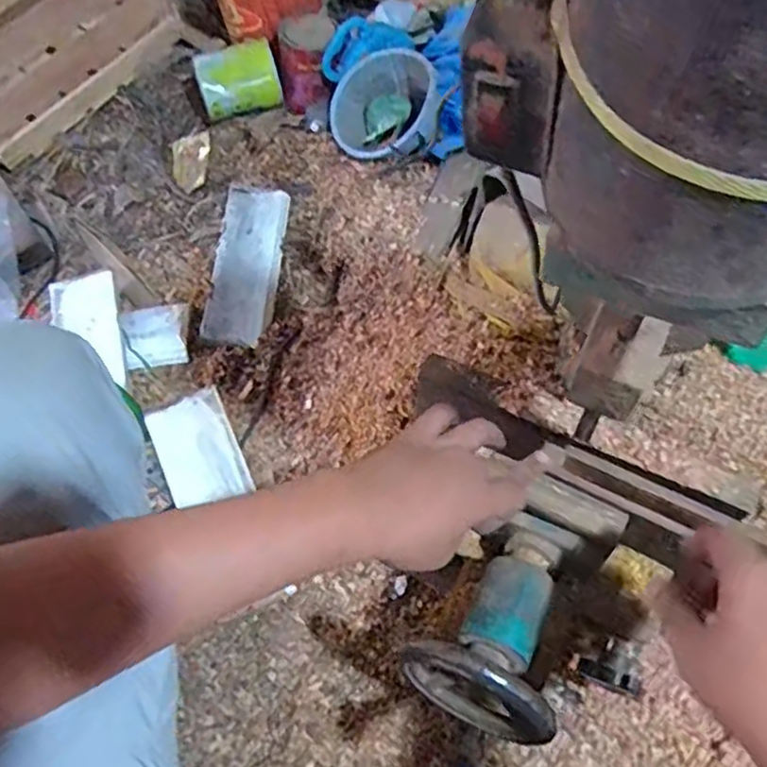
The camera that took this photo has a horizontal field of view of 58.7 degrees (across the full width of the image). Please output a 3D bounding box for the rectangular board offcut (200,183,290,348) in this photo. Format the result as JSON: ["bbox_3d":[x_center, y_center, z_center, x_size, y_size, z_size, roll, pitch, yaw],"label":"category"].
[{"bbox_3d":[-0.195,-0.179,0.989,0.092,0.017,0.285,7,61,-8],"label":"rectangular board offcut"}]

